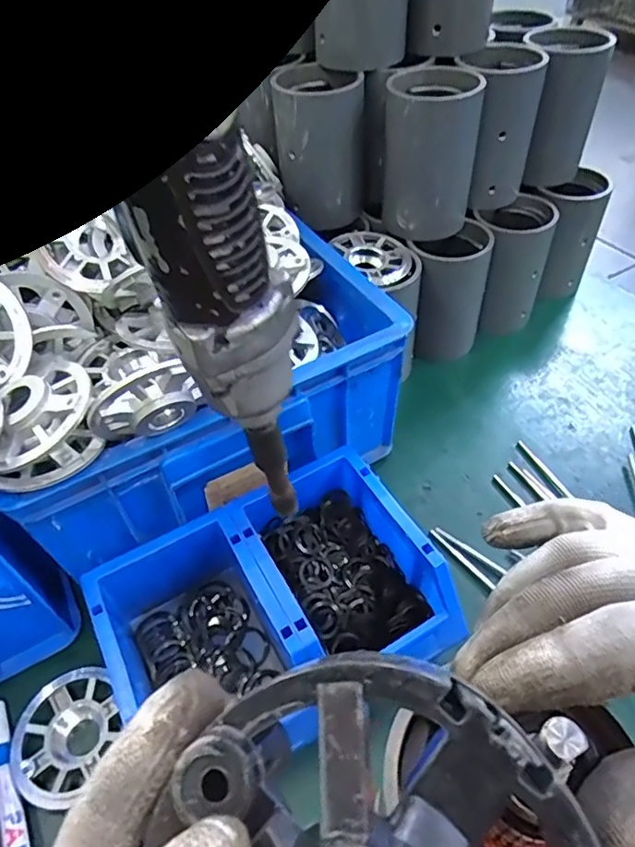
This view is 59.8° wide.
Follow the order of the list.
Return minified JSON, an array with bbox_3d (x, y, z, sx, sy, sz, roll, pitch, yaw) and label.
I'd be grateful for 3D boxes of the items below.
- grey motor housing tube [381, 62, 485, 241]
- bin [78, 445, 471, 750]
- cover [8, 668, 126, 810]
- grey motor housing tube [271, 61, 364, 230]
[{"bbox_3d":[0.101,-0.242,0.503,0.078,0.127,0.076,5,48,8],"label":"grey motor housing tube"},{"bbox_3d":[-0.030,0.125,0.378,0.208,0.072,0.147,-25,51,-18],"label":"bin"},{"bbox_3d":[-0.162,0.202,0.359,0.067,0.012,0.077,-23,51,-17],"label":"cover"},{"bbox_3d":[0.003,-0.261,0.524,0.075,0.119,0.067,-3,48,1],"label":"grey motor housing tube"}]

